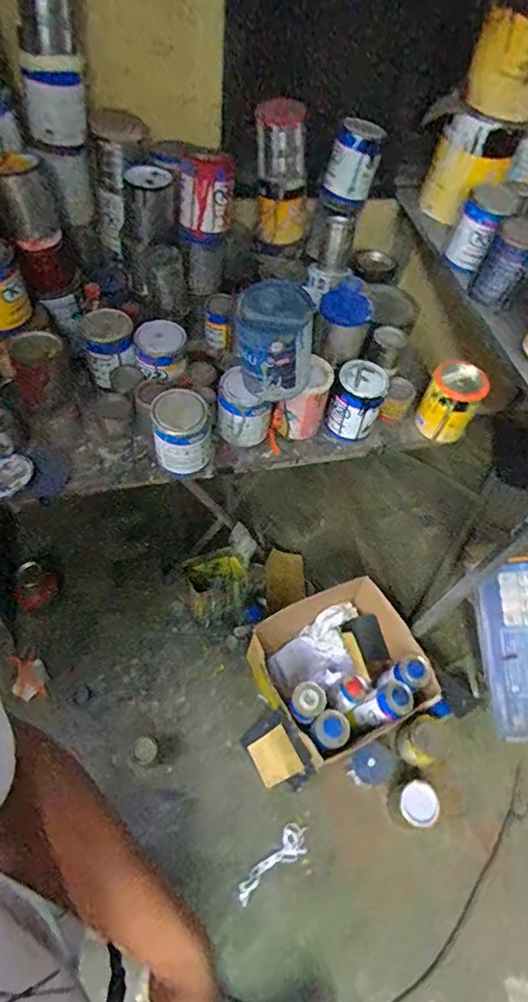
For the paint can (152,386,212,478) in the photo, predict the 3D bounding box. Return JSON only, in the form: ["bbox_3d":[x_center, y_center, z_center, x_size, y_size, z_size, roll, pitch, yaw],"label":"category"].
[{"bbox_3d":[-0.152,-0.122,0.963,0.111,0.132,0.106,-2,56,-9],"label":"paint can"}]

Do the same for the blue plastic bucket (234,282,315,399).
[{"bbox_3d":[0.017,-0.268,0.883,0.109,0.173,0.103,-15,59,-17],"label":"blue plastic bucket"}]

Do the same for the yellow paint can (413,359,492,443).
[{"bbox_3d":[0.387,-0.202,1.079,0.109,0.142,0.099,29,57,12],"label":"yellow paint can"}]

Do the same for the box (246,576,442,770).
[{"bbox_3d":[0.199,0.452,1.407,0.438,0.195,0.392,-21,61,-20],"label":"box"}]

